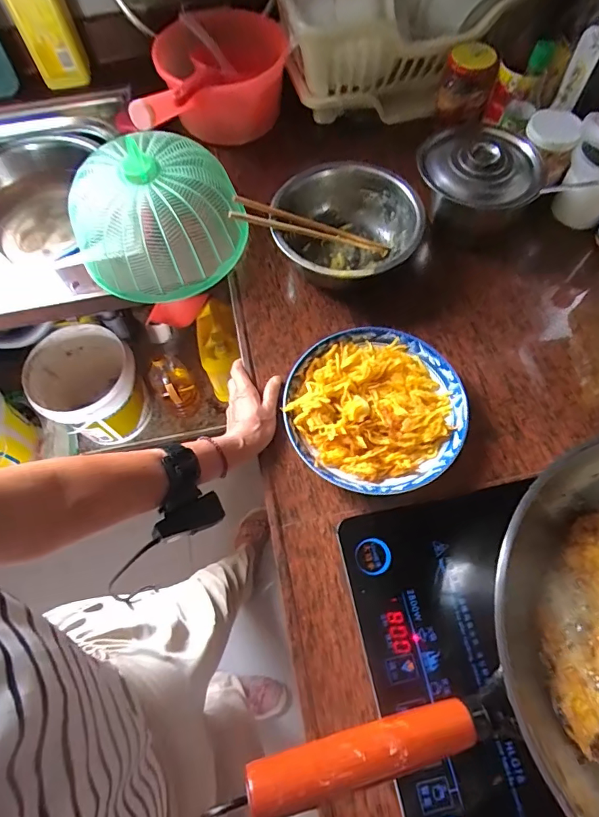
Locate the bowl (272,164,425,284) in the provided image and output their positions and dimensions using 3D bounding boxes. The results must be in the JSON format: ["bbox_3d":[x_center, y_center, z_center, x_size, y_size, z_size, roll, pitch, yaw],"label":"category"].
[{"bbox_3d":[0.063,-0.242,0.644,0.190,0.087,0.194,-1,65,1],"label":"bowl"}]

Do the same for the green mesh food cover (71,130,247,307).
[{"bbox_3d":[-0.203,-0.263,0.661,0.231,0.164,0.197,-27,68,-10],"label":"green mesh food cover"}]

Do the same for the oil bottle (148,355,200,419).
[{"bbox_3d":[-0.360,-0.074,1.310,0.113,0.278,0.099,-41,71,-15],"label":"oil bottle"}]

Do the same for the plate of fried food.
[{"bbox_3d":[0.090,0.001,0.552,0.203,0.044,0.207,-1,65,1],"label":"plate of fried food"}]

